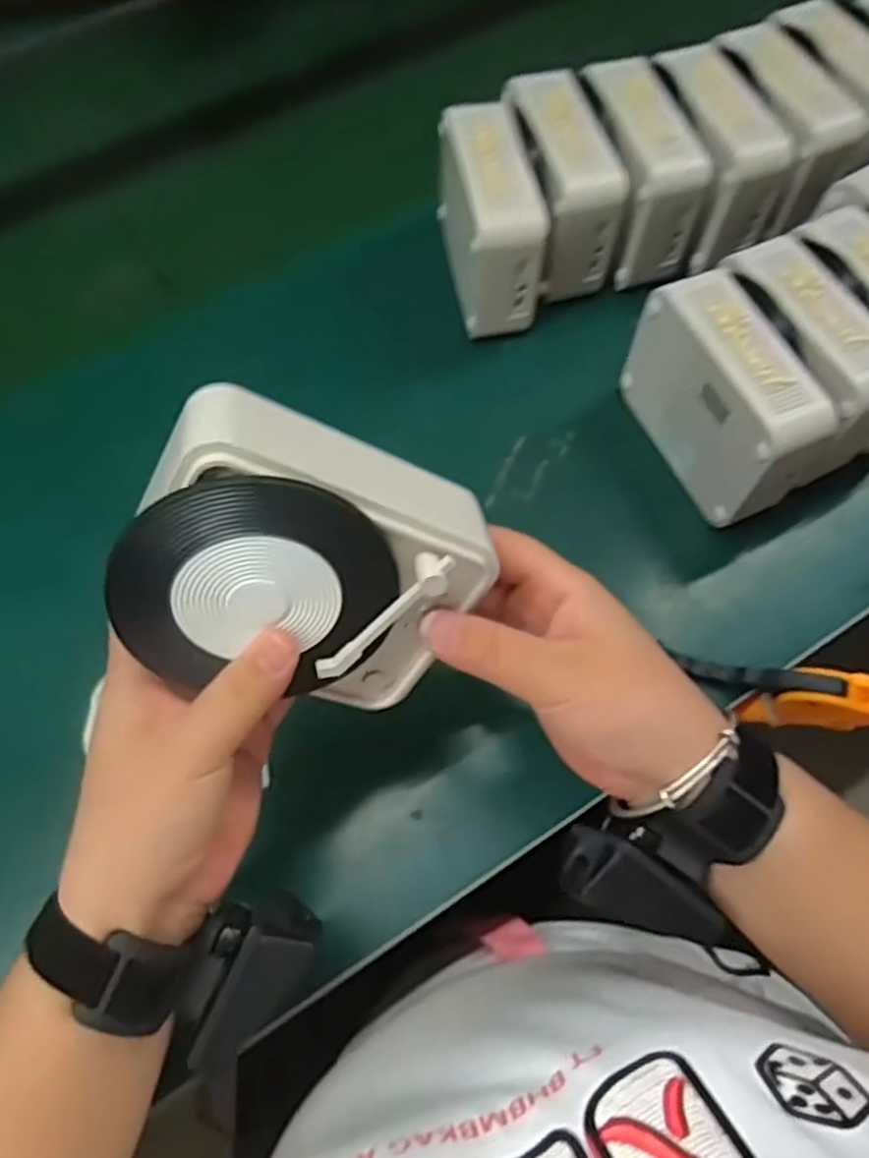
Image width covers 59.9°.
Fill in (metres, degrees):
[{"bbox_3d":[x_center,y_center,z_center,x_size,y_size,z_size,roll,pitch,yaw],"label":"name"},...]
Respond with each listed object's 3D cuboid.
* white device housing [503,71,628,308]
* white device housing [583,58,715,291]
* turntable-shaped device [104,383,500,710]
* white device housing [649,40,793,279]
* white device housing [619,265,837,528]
[{"bbox_3d":[0.088,-0.276,0.540,0.057,0.098,0.123,-15,65,-5],"label":"white device housing"},{"bbox_3d":[0.142,-0.288,0.537,0.059,0.090,0.118,-13,65,-4],"label":"white device housing"},{"bbox_3d":[-0.050,-0.003,0.289,0.126,0.100,0.042,17,27,-26],"label":"turntable-shaped device"},{"bbox_3d":[0.194,-0.300,0.537,0.058,0.086,0.118,-17,66,-6],"label":"white device housing"},{"bbox_3d":[0.176,-0.109,0.464,0.058,0.103,0.130,-25,67,-10],"label":"white device housing"}]

